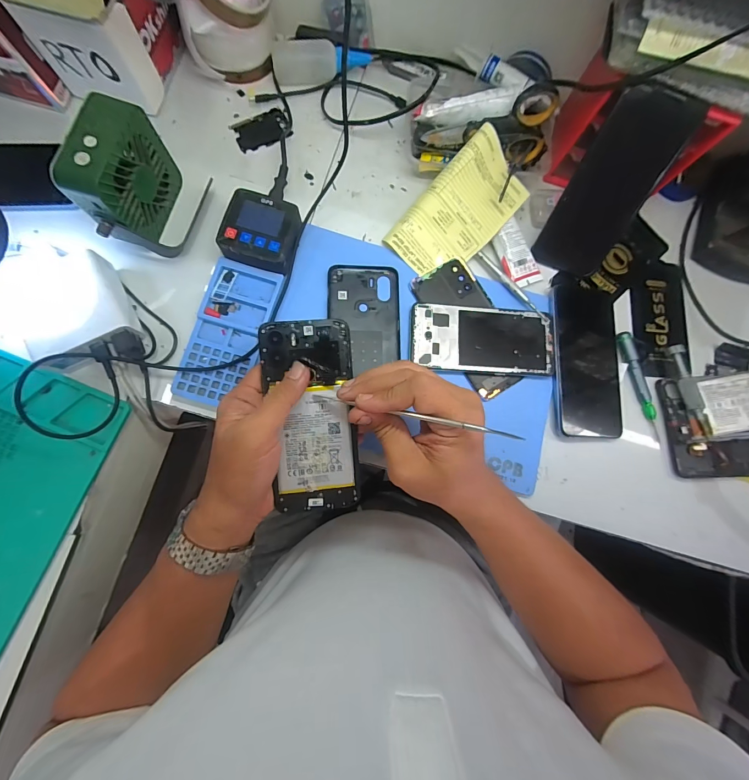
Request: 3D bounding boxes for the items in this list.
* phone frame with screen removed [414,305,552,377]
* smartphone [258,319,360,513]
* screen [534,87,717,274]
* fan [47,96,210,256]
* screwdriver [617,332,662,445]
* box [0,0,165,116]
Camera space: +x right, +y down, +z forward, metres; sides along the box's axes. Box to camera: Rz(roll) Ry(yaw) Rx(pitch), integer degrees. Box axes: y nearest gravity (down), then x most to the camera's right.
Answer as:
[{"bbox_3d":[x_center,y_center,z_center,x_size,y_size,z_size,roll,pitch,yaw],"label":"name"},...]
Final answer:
[{"bbox_3d":[0.117,-0.054,0.377,0.155,0.011,0.071,3,81,-4],"label":"phone frame with screen removed"},{"bbox_3d":[-0.052,0.023,0.292,0.070,0.006,0.159,-5,97,-5],"label":"smartphone"},{"bbox_3d":[0.240,-0.203,0.359,0.078,0.165,0.009,22,40,-1],"label":"screen"},{"bbox_3d":[-0.225,-0.194,0.337,0.072,0.099,0.108,22,80,-1],"label":"fan"},{"bbox_3d":[0.299,-0.004,0.389,0.017,0.009,0.126,-15,83,-6],"label":"screwdriver"},{"bbox_3d":[-0.288,-0.346,0.362,0.092,0.089,0.048,15,80,-2],"label":"box"}]

